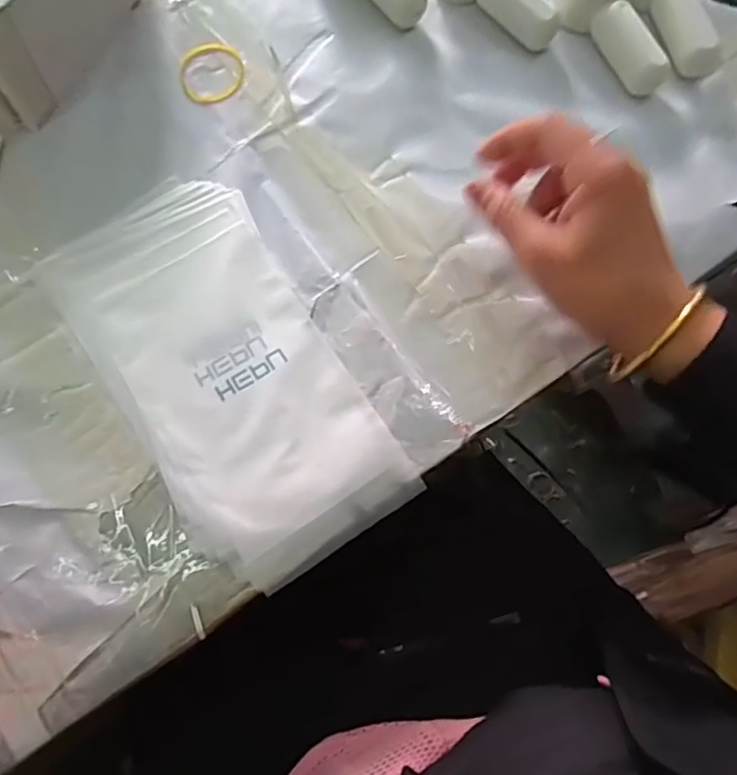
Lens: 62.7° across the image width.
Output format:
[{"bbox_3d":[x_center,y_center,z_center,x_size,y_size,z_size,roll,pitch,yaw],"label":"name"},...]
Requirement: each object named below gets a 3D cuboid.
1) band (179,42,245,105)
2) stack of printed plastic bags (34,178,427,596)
[{"bbox_3d":[-0.112,-0.228,0.436,0.046,0.004,0.053,-16,76,-6],"label":"band"},{"bbox_3d":[-0.088,-0.013,0.373,0.127,0.009,0.253,-32,78,-10],"label":"stack of printed plastic bags"}]

